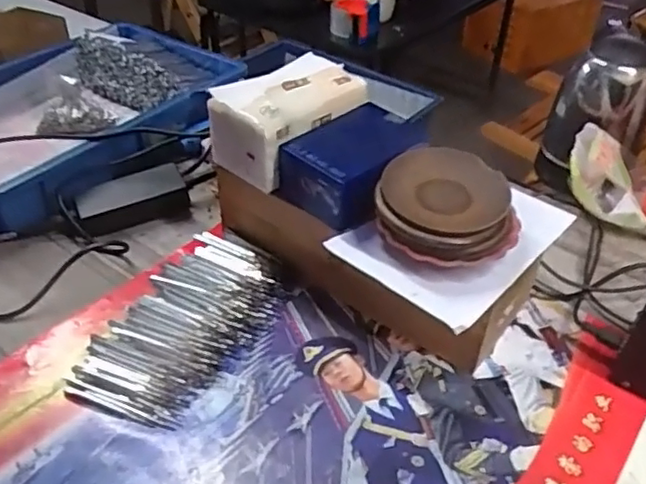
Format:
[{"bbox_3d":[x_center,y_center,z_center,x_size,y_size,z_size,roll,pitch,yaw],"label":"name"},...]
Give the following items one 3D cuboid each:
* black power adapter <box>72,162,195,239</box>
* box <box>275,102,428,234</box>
[{"bbox_3d":[-0.229,-0.048,0.755,0.128,0.042,0.038,-19,45,-23],"label":"black power adapter"},{"bbox_3d":[0.034,-0.081,0.653,0.103,0.072,0.154,30,48,29],"label":"box"}]

